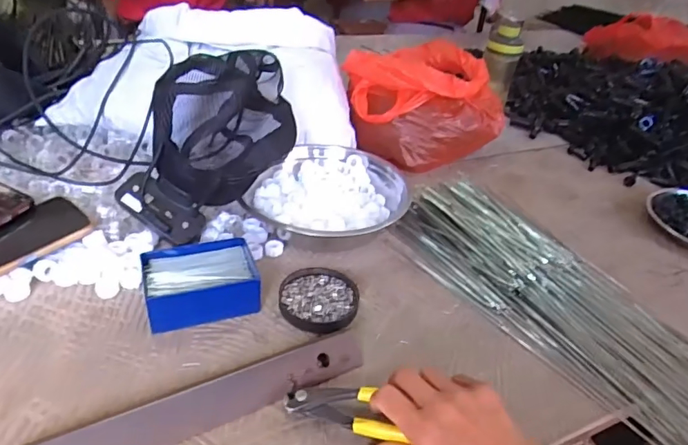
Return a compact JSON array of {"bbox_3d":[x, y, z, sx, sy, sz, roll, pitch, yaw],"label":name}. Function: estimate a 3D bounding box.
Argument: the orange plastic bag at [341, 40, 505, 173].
[{"bbox_3d":[0.150,-0.219,0.890,0.267,0.160,0.288,17,35,15],"label":"orange plastic bag"}]

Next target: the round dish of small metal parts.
[{"bbox_3d":[-0.025,0.083,0.531,0.086,0.012,0.091,5,34,-3],"label":"round dish of small metal parts"}]

